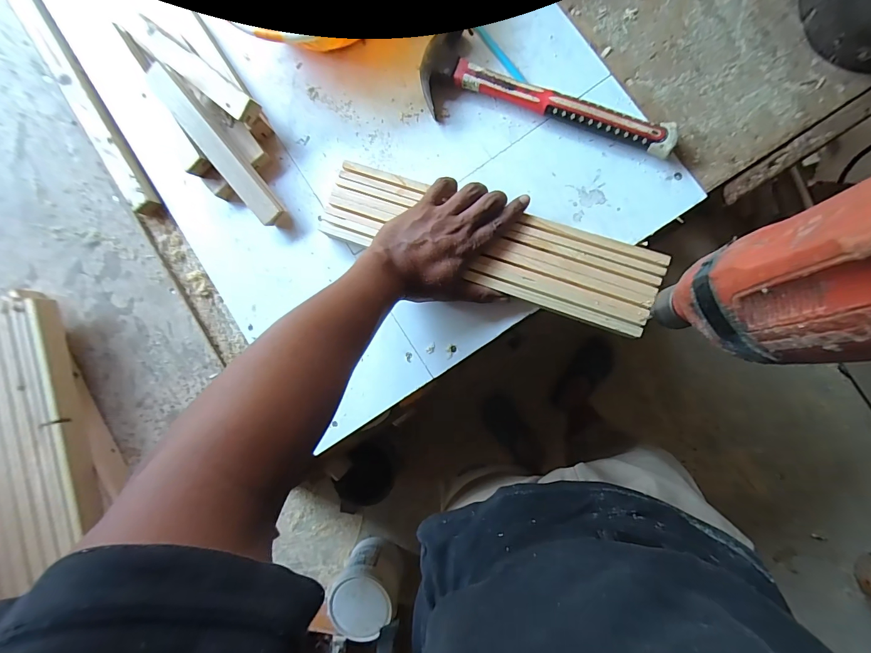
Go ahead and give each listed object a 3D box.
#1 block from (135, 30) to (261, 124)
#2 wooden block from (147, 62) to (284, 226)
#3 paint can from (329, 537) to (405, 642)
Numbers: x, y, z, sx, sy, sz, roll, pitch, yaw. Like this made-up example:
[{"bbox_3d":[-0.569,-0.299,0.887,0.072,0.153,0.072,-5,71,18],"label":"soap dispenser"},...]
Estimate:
[{"bbox_3d":[-0.260,-0.277,0.426,0.162,0.015,0.028,38,92,9],"label":"block"},{"bbox_3d":[-0.235,-0.194,0.422,0.029,0.026,0.192,-37,98,4],"label":"wooden block"},{"bbox_3d":[-0.197,0.772,1.164,0.184,0.234,0.162,33,91,7],"label":"paint can"}]

